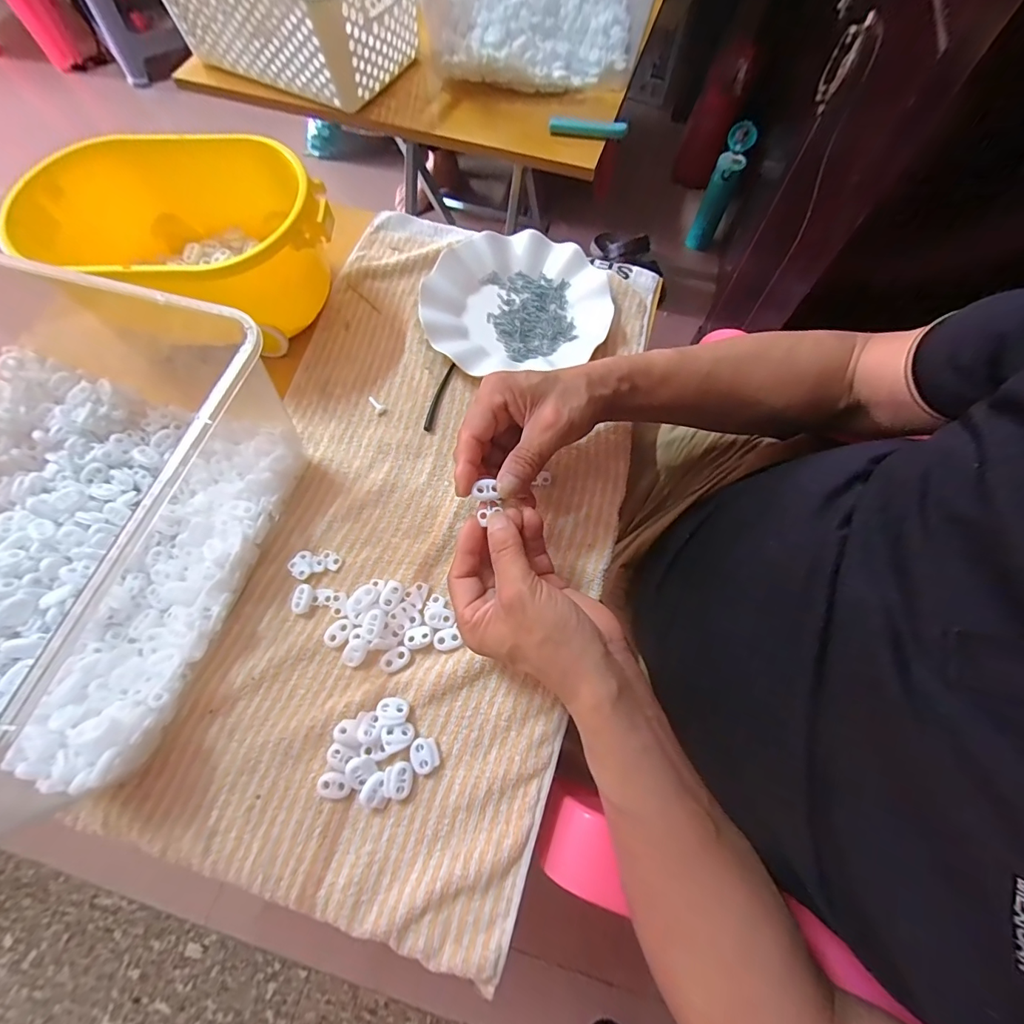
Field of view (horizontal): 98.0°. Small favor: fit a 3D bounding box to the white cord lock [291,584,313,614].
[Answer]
[{"bbox_3d":[-0.161,0.067,0.342,0.012,0.007,0.021,7,68,3],"label":"white cord lock"}]

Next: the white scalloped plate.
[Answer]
[{"bbox_3d":[0.004,-0.210,0.443,0.179,0.023,0.163,0,68,0],"label":"white scalloped plate"}]

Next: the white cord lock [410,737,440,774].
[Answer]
[{"bbox_3d":[-0.059,0.166,0.304,0.018,0.004,0.022,-15,72,-23],"label":"white cord lock"}]

